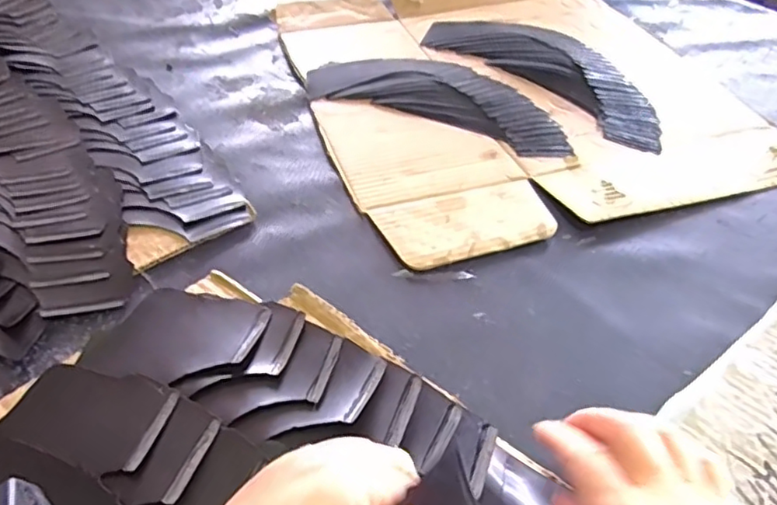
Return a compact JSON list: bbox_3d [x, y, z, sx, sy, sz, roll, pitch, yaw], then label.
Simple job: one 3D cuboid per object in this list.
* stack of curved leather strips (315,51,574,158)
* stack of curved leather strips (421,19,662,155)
[{"bbox_3d":[0.052,-0.158,0.599,0.259,0.008,0.121,17,47,15],"label":"stack of curved leather strips"},{"bbox_3d":[0.177,-0.204,0.644,0.129,0.016,0.295,-31,54,-29],"label":"stack of curved leather strips"}]

